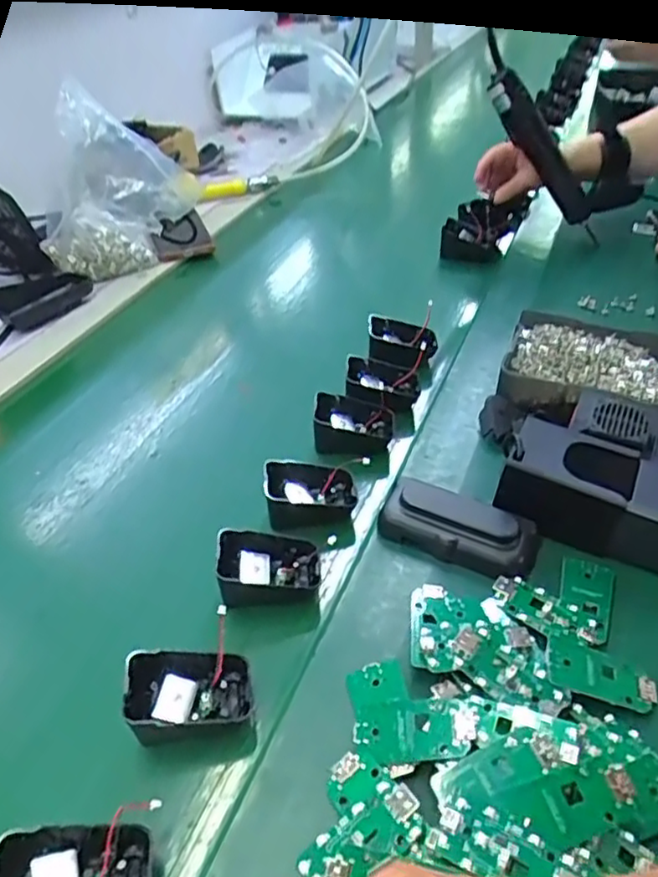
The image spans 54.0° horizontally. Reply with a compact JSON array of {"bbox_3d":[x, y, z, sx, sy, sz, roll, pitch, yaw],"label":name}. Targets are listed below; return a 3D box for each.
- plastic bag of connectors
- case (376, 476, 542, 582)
[{"bbox_3d":[-0.267,-0.298,0.788,0.204,0.189,0.071,-4,40,-4],"label":"plastic bag of connectors"},{"bbox_3d":[0.091,0.059,0.453,0.107,0.025,0.050,20,44,22],"label":"case"}]

